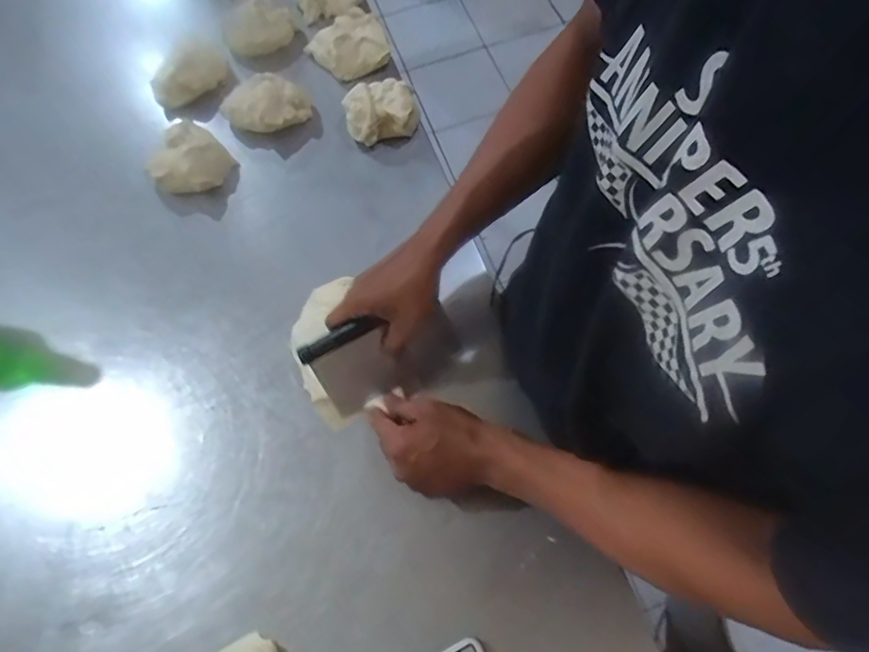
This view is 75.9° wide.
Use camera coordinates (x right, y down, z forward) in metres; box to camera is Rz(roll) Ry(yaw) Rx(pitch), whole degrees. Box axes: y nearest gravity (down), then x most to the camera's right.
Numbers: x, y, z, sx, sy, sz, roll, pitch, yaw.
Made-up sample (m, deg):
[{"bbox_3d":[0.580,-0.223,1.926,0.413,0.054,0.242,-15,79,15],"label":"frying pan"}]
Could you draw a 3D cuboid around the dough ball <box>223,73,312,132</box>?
[{"bbox_3d":[-0.248,-0.327,0.811,0.128,0.042,0.086,-17,67,-3],"label":"dough ball"}]

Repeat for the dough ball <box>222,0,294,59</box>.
[{"bbox_3d":[-0.270,-0.454,0.845,0.105,0.038,0.069,-41,70,-12],"label":"dough ball"}]

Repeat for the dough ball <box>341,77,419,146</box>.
[{"bbox_3d":[-0.075,-0.292,0.758,0.099,0.055,0.073,-12,67,-1],"label":"dough ball"}]

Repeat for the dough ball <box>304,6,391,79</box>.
[{"bbox_3d":[-0.127,-0.417,0.834,0.103,0.046,0.098,-32,69,-9],"label":"dough ball"}]

